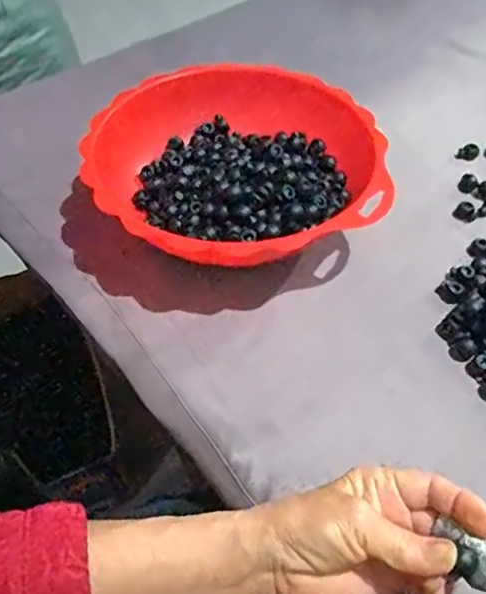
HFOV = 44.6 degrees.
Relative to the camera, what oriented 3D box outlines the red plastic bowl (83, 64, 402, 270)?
[{"bbox_3d":[-0.009,-0.102,0.507,0.234,0.074,0.231,0,50,0],"label":"red plastic bowl"}]

